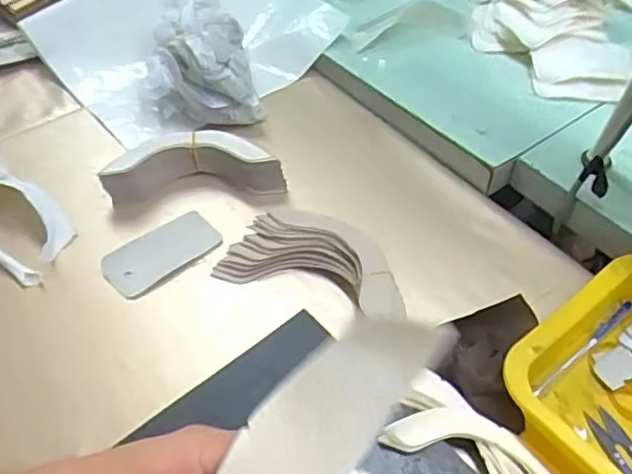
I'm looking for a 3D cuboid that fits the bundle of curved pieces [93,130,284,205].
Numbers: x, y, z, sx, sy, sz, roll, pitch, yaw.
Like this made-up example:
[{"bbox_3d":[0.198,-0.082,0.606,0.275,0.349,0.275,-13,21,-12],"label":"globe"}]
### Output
[{"bbox_3d":[-0.115,-0.071,0.596,0.167,0.039,0.072,1,49,-1],"label":"bundle of curved pieces"}]

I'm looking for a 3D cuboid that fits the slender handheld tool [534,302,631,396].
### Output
[{"bbox_3d":[0.217,0.089,0.491,0.131,0.008,0.007,-33,57,-24],"label":"slender handheld tool"}]

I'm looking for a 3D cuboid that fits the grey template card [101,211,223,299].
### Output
[{"bbox_3d":[-0.139,0.014,0.552,0.101,0.007,0.051,-32,63,-23],"label":"grey template card"}]

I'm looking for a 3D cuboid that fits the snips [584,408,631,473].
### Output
[{"bbox_3d":[0.228,0.164,0.428,0.026,0.007,0.094,-24,54,-21],"label":"snips"}]

